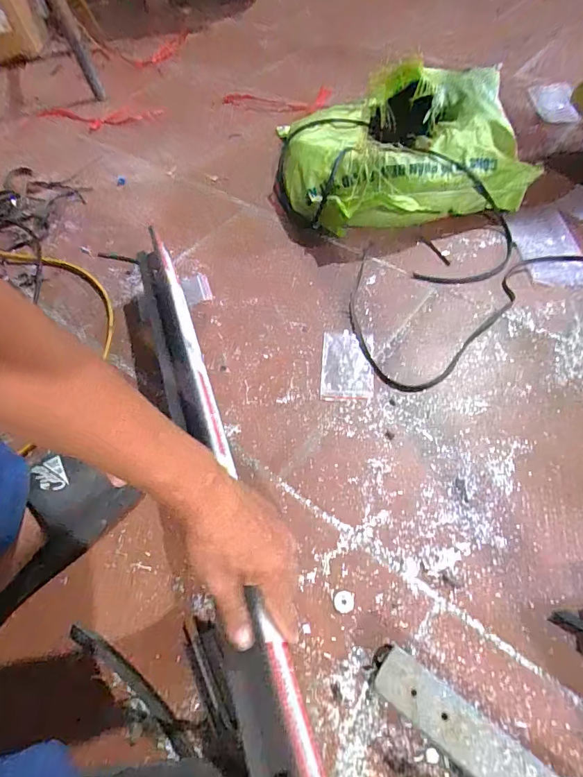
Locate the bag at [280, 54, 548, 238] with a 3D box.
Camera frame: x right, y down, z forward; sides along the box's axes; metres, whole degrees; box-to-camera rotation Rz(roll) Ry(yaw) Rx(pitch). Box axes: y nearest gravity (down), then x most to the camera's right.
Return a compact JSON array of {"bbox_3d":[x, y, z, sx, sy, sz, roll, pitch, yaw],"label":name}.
[{"bbox_3d":[0.200,-0.450,0.809,0.435,0.154,0.326,-14,55,-6],"label":"bag"}]

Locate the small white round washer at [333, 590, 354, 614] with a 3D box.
[{"bbox_3d":[0.053,0.213,0.438,0.020,0.004,0.021,-2,55,3],"label":"small white round washer"}]

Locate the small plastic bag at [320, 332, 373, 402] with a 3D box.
[{"bbox_3d":[0.078,-0.033,0.610,0.070,0.004,0.116,3,55,6],"label":"small plastic bag"}]

